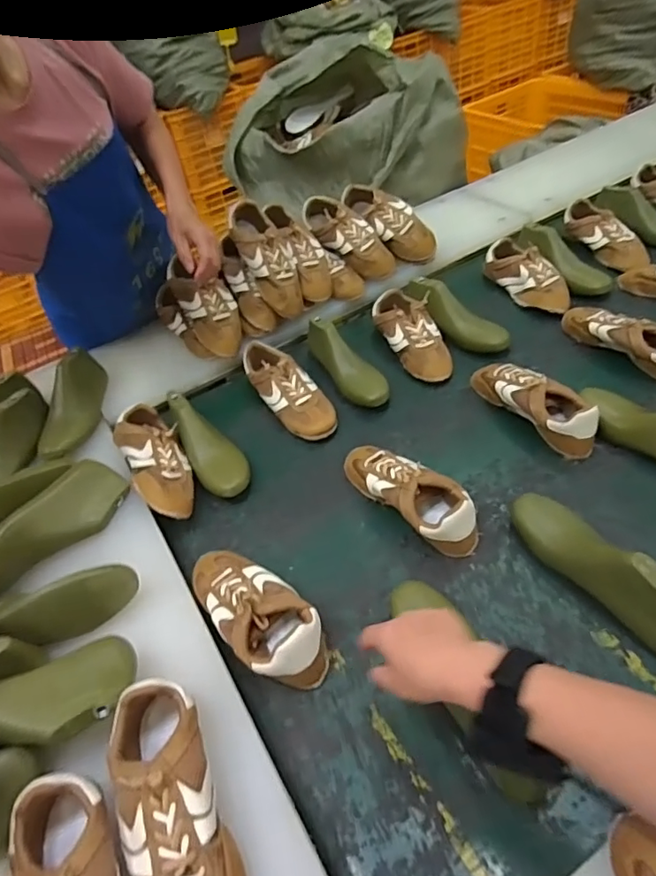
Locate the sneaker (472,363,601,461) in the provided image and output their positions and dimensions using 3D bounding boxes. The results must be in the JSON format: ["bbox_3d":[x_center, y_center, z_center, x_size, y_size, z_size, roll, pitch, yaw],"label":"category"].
[{"bbox_3d":[0.309,-0.060,0.817,0.078,0.064,0.227,-32,48,-19],"label":"sneaker"}]

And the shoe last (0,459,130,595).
[{"bbox_3d":[-0.372,0.122,0.715,0.084,0.077,0.237,14,51,23],"label":"shoe last"}]

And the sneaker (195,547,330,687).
[{"bbox_3d":[-0.089,0.201,0.647,0.101,0.073,0.225,-33,49,-20],"label":"sneaker"}]

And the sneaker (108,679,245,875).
[{"bbox_3d":[-0.137,0.337,0.476,0.085,0.074,0.224,-24,47,-11],"label":"sneaker"}]

